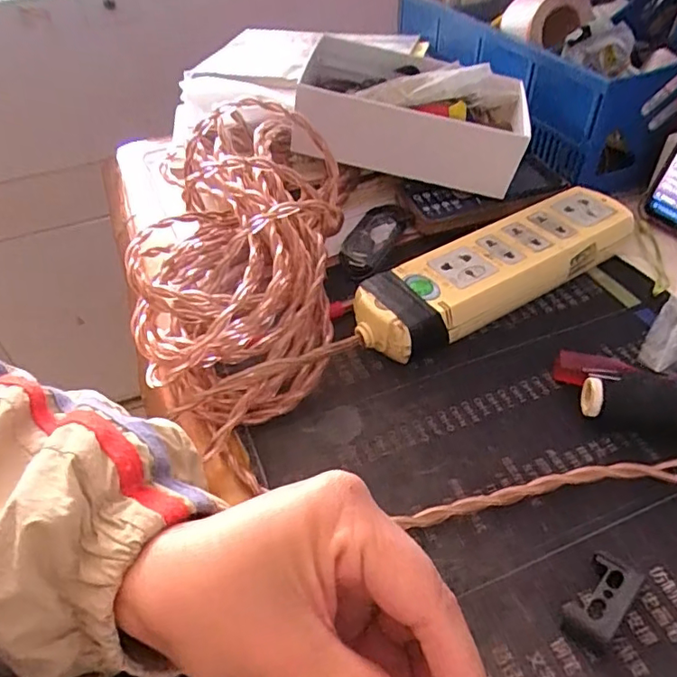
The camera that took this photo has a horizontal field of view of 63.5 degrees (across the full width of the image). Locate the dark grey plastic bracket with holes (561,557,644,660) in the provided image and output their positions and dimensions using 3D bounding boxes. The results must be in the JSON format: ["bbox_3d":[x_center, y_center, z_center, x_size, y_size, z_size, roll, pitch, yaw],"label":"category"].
[{"bbox_3d":[0.108,0.110,0.227,0.019,0.013,0.038,31,54,29],"label":"dark grey plastic bracket with holes"}]

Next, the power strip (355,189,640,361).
[{"bbox_3d":[0.104,-0.045,0.365,0.208,0.038,0.053,-25,50,-21],"label":"power strip"}]

